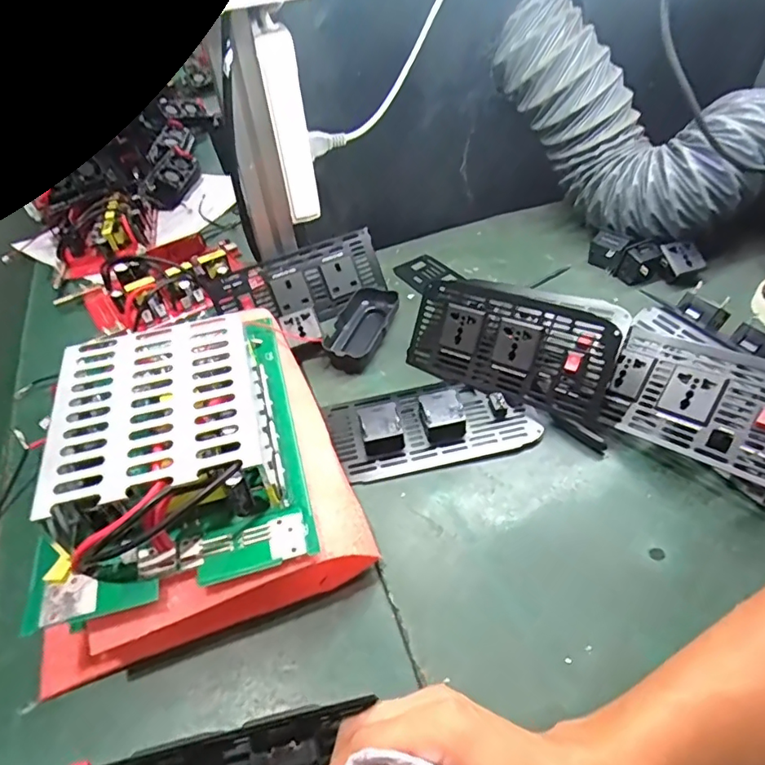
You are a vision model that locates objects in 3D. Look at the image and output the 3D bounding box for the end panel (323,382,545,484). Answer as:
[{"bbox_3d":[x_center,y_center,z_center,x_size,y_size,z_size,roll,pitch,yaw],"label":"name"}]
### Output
[{"bbox_3d":[0.042,0.031,0.478,0.179,0.031,0.092,-9,46,-5],"label":"end panel"}]

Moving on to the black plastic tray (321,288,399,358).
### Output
[{"bbox_3d":[-0.021,-0.059,0.569,0.053,0.027,0.107,12,48,16],"label":"black plastic tray"}]

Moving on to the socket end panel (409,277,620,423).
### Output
[{"bbox_3d":[0.114,-0.037,0.491,0.186,0.095,0.020,21,15,31],"label":"socket end panel"}]

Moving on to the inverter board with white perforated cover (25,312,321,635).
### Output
[{"bbox_3d":[-0.158,0.036,0.396,0.177,0.065,0.233,-13,46,-8],"label":"inverter board with white perforated cover"}]

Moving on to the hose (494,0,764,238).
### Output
[{"bbox_3d":[0.278,-0.292,0.607,0.310,0.163,0.135,38,58,7],"label":"hose"}]

